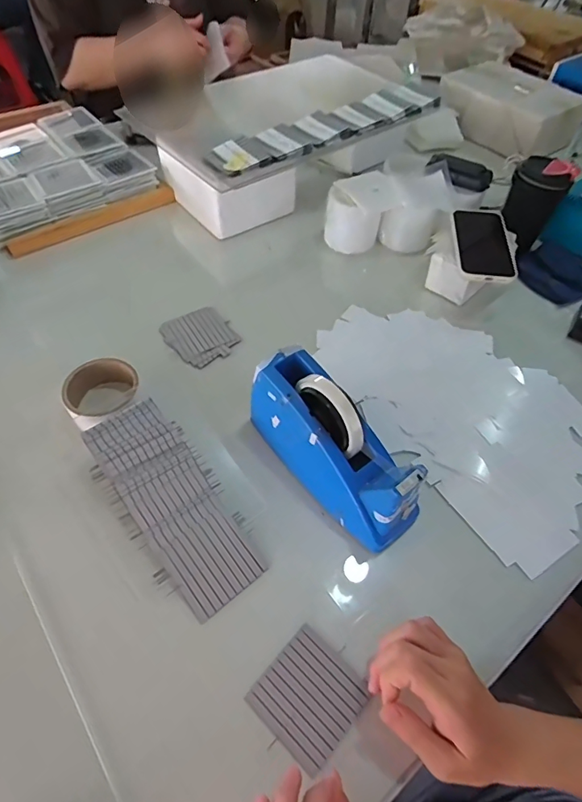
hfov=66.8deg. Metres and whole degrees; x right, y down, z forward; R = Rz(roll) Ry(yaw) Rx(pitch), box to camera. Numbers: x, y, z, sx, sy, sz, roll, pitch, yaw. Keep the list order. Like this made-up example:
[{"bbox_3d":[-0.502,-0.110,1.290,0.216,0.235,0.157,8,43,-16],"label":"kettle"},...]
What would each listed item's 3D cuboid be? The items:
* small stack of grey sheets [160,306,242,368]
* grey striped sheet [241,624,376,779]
[{"bbox_3d":[-0.125,-0.093,0.618,0.088,0.005,0.098,-35,62,-25],"label":"small stack of grey sheets"},{"bbox_3d":[0.016,0.248,0.374,0.077,0.004,0.079,37,60,23],"label":"grey striped sheet"}]

